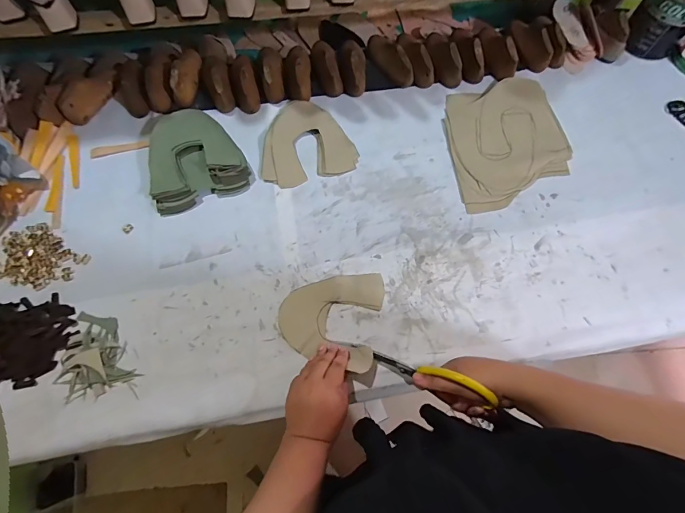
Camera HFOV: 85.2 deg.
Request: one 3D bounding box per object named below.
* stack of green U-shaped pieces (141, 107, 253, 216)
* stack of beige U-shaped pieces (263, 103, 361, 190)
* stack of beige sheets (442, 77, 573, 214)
[{"bbox_3d":[-0.270,-0.187,0.675,0.164,0.044,0.186,-18,72,-6],"label":"stack of green U-shaped pieces"},{"bbox_3d":[-0.076,-0.221,0.700,0.174,0.018,0.168,-18,72,-6],"label":"stack of beige U-shaped pieces"},{"bbox_3d":[0.309,-0.222,0.702,0.216,0.012,0.269,-7,71,-2],"label":"stack of beige sheets"}]

